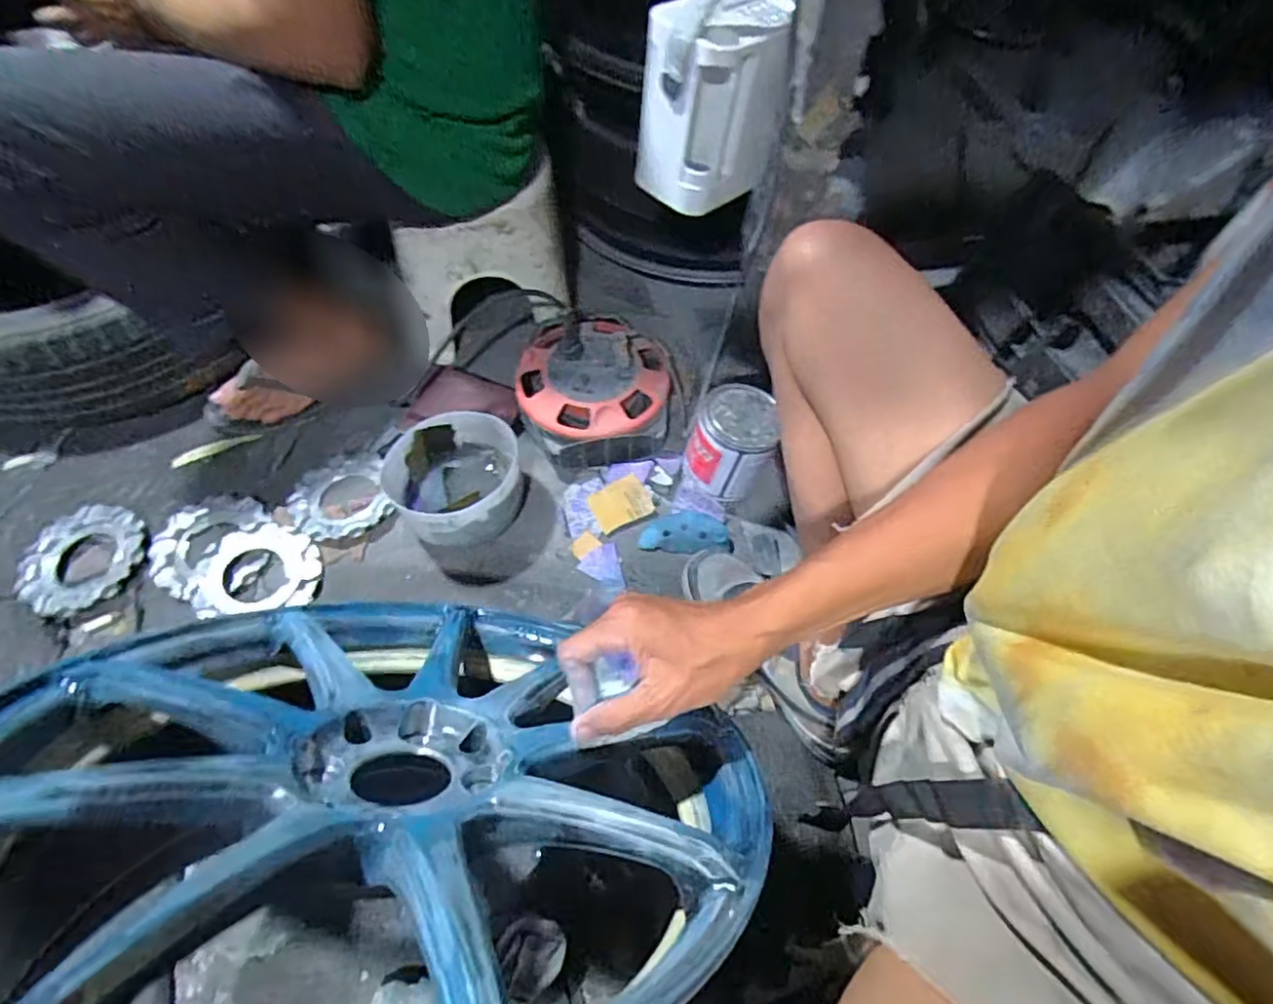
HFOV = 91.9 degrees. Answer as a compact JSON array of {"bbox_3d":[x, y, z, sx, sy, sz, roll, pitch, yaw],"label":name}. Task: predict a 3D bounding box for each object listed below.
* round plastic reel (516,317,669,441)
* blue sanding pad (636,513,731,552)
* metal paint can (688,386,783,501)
[{"bbox_3d":[-0.060,-0.183,0.827,0.196,0.057,0.206,-4,58,-4],"label":"round plastic reel"},{"bbox_3d":[0.062,0.038,0.798,0.111,0.008,0.054,4,58,1],"label":"blue sanding pad"},{"bbox_3d":[0.120,-0.071,0.795,0.101,0.128,0.102,1,58,-1],"label":"metal paint can"}]

